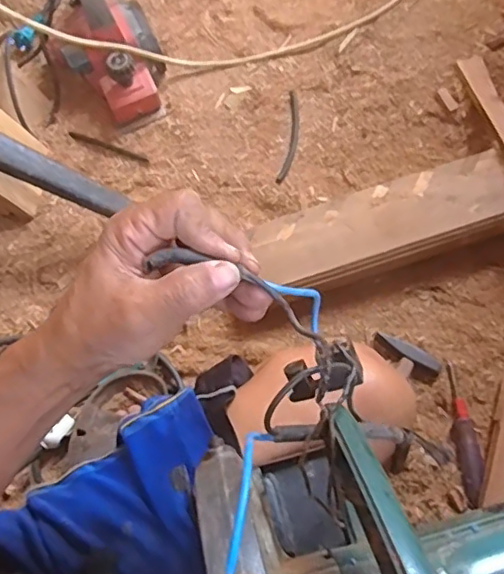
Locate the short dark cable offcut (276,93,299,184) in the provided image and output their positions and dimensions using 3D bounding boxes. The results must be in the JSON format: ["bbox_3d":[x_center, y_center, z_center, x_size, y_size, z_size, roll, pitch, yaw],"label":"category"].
[{"bbox_3d":[0.058,-0.229,0.882,0.020,0.006,0.161,8,70,5],"label":"short dark cable offcut"}]

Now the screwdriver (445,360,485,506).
[{"bbox_3d":[0.270,0.184,0.736,0.030,0.023,0.174,-7,70,-1],"label":"screwdriver"}]

